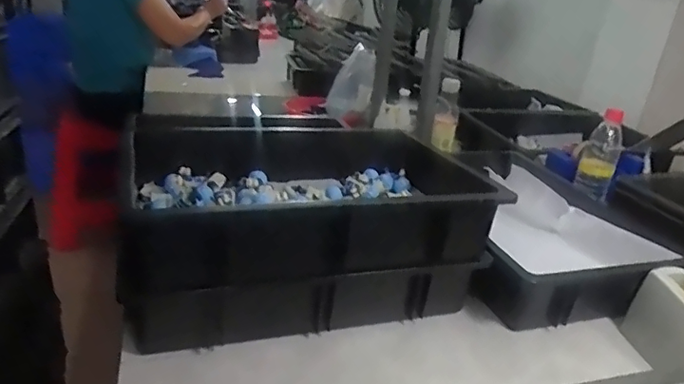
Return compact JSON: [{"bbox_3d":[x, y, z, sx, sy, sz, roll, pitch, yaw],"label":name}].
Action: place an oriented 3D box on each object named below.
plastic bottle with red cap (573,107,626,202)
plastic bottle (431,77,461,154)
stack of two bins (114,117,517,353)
[{"bbox_3d":[0.507,-0.080,1.039,0.070,0.153,0.075,18,26,25],"label":"plastic bottle with red cap"},{"bbox_3d":[0.256,-0.184,1.291,0.058,0.174,0.056,10,23,9],"label":"plastic bottle"},{"bbox_3d":[-0.057,0.029,0.767,0.449,0.187,0.409,-1,24,-17],"label":"stack of two bins"}]

